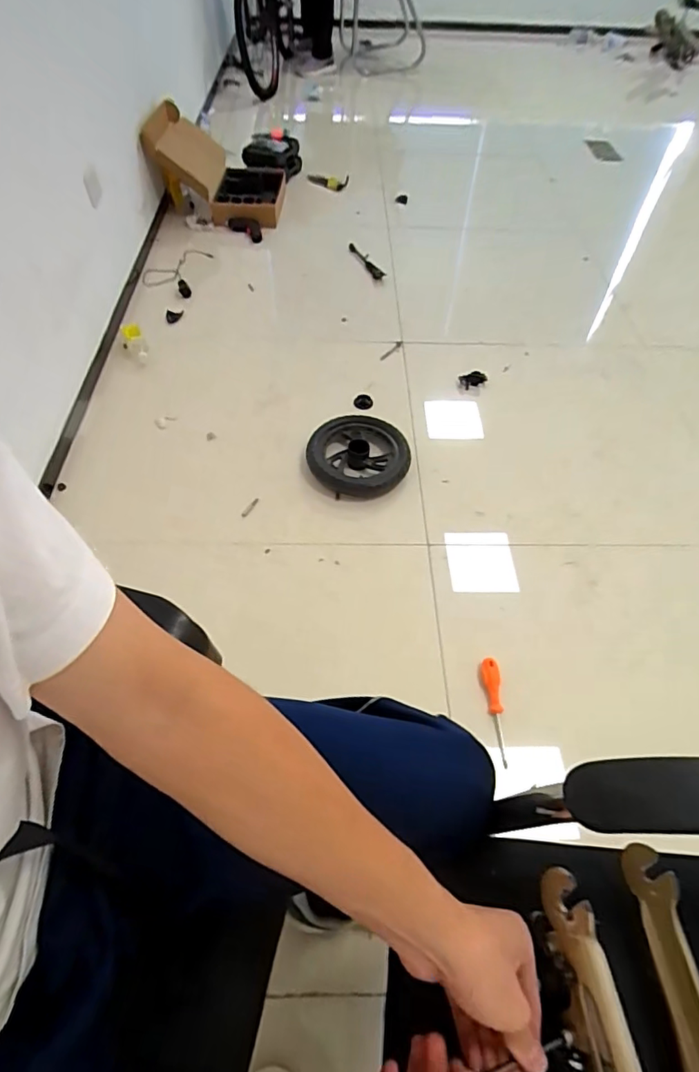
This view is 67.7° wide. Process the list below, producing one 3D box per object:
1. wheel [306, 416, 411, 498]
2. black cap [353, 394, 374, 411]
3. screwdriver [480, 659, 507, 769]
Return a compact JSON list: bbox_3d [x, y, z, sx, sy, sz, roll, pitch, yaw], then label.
[{"bbox_3d":[0.025,-0.211,1.376,0.255,0.080,0.258,1,54,-1],"label":"wheel"},{"bbox_3d":[0.040,-0.391,1.531,0.055,0.025,0.055,2,54,-3],"label":"black cap"},{"bbox_3d":[0.288,0.339,1.012,0.037,0.041,0.195,-4,54,-4],"label":"screwdriver"}]

